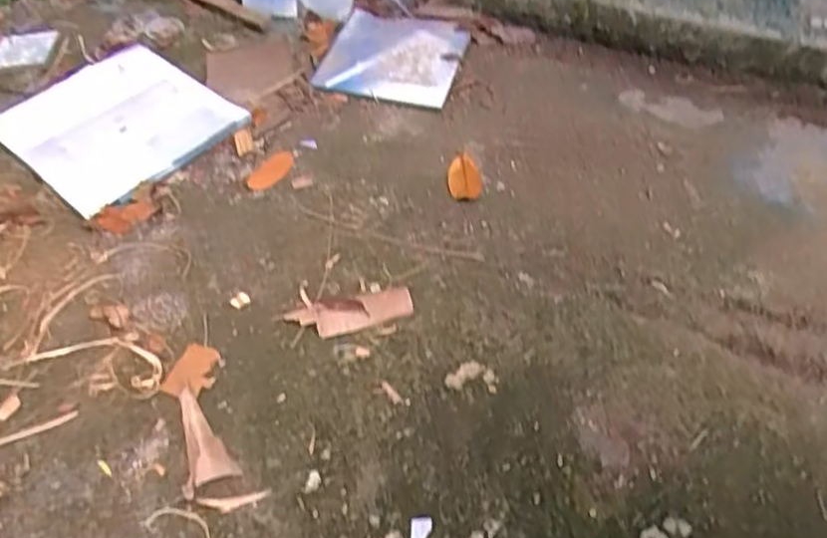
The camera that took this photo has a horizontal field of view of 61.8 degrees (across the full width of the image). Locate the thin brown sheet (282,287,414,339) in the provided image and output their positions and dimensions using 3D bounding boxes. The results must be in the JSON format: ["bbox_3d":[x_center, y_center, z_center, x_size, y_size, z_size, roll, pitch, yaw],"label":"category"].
[{"bbox_3d":[-0.108,0.077,1.190,0.212,0.013,0.074,-12,52,-9],"label":"thin brown sheet"}]

